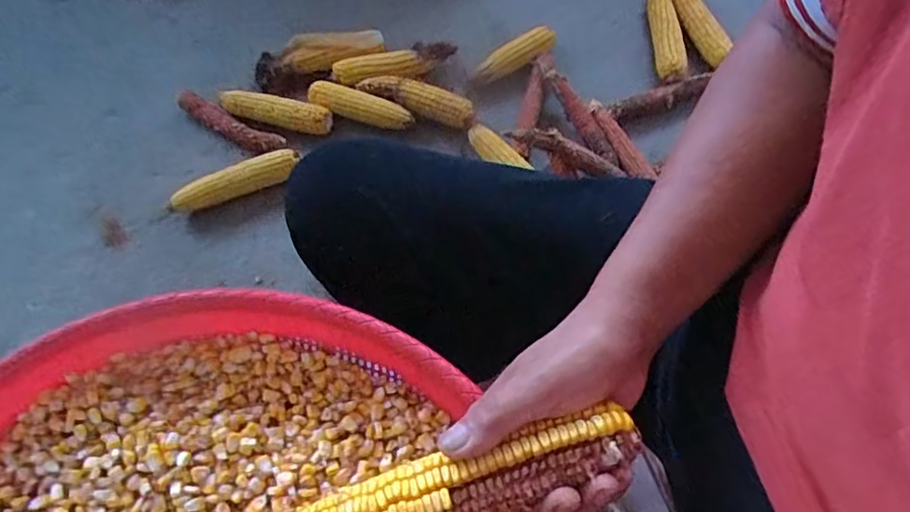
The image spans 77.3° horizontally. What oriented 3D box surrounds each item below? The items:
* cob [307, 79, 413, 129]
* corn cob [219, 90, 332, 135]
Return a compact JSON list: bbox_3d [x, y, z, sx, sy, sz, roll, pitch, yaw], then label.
[{"bbox_3d":[-0.159,-0.251,0.951,0.178,0.053,0.042,10,66,7],"label":"cob"},{"bbox_3d":[-0.301,-0.238,0.946,0.185,0.058,0.034,7,66,6],"label":"corn cob"}]

